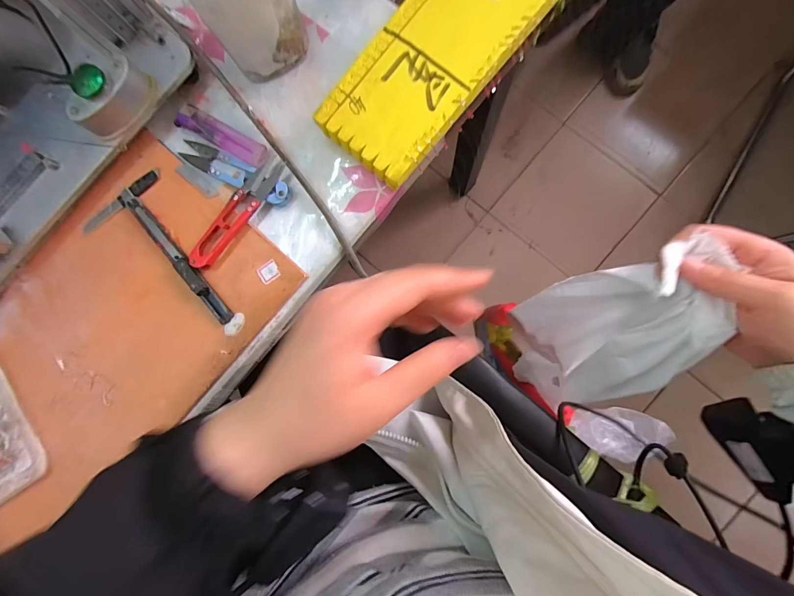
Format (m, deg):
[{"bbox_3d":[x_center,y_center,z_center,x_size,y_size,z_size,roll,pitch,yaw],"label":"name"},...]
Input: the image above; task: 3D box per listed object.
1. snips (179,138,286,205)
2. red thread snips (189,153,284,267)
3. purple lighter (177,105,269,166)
[{"bbox_3d":[-0.131,-0.102,0.284,0.101,0.010,0.020,27,89,5],"label":"snips"},{"bbox_3d":[-0.124,-0.067,0.280,0.021,0.010,0.104,39,90,5],"label":"red thread snips"},{"bbox_3d":[-0.139,-0.129,0.289,0.082,0.008,0.020,30,89,5],"label":"purple lighter"}]

